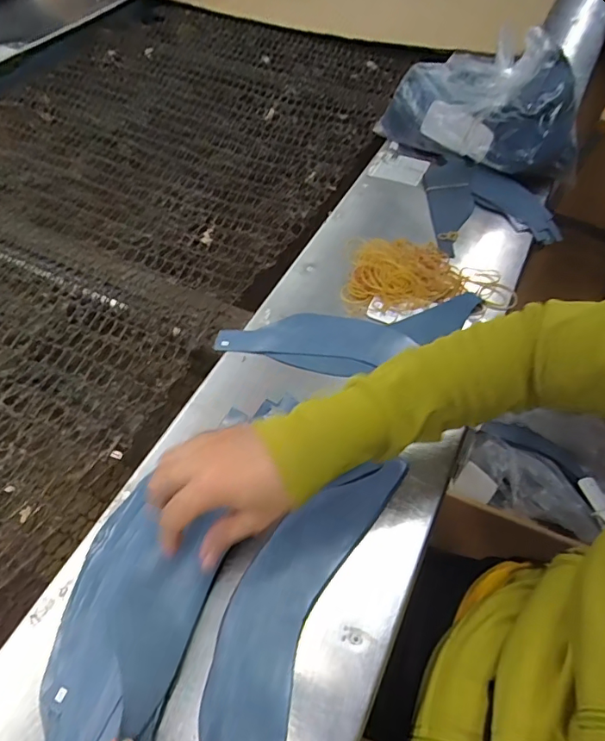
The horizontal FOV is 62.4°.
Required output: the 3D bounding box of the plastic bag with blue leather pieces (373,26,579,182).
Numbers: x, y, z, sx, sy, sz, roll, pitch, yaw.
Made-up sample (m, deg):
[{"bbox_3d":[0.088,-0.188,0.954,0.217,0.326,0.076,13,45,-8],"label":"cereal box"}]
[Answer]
[{"bbox_3d":[0.267,-0.381,0.733,0.280,0.170,0.145,5,54,3],"label":"plastic bag with blue leather pieces"}]

